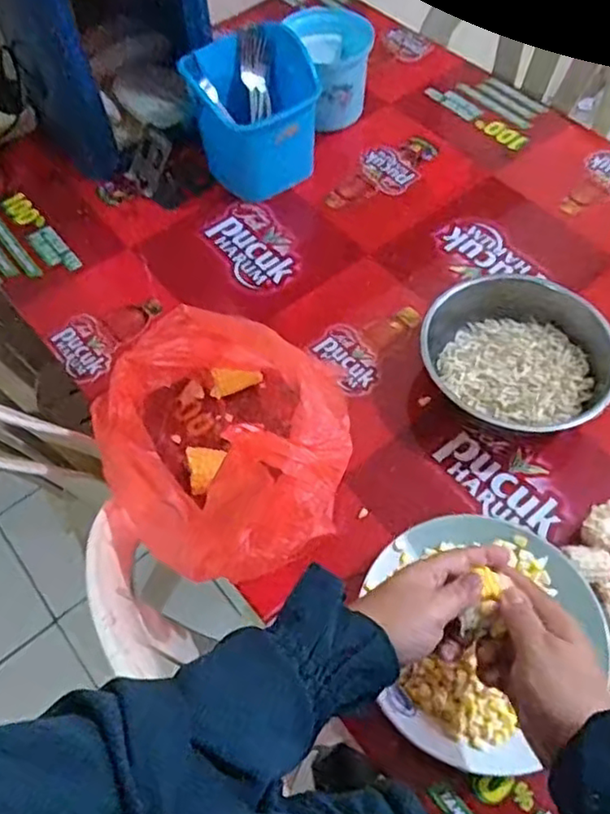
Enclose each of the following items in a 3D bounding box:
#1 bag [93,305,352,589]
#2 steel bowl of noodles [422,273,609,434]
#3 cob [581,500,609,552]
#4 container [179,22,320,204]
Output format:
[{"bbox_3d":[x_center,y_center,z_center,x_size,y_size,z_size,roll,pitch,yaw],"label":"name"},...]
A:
[{"bbox_3d":[-0.079,0.032,0.602,0.201,0.194,0.262,-33,63,-15],"label":"bag"},{"bbox_3d":[0.234,-0.056,0.705,0.164,0.062,0.191,-41,65,-19],"label":"steel bowl of noodles"},{"bbox_3d":[0.280,0.116,0.608,0.044,0.038,0.039,-41,65,-19],"label":"cob"},{"bbox_3d":[-0.065,-0.386,0.854,0.154,0.148,0.129,-27,62,-12],"label":"container"}]

